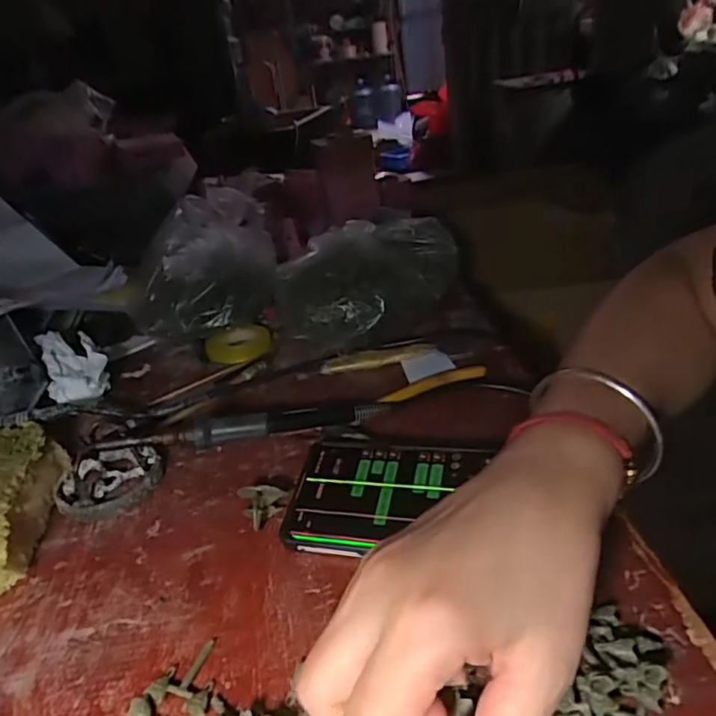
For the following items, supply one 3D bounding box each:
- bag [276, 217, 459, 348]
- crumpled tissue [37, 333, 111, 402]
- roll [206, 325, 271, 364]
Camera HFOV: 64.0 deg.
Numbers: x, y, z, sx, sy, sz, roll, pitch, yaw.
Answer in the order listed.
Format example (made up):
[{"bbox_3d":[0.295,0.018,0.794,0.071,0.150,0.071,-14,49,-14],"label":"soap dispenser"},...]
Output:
[{"bbox_3d":[0.014,-0.070,0.541,0.183,0.079,0.114,-14,30,-8],"label":"bag"},{"bbox_3d":[-0.253,0.010,0.510,0.051,0.047,0.088,-28,35,-30],"label":"crumpled tissue"},{"bbox_3d":[-0.115,-0.012,0.555,0.062,0.018,0.062,-7,30,4],"label":"roll"}]

